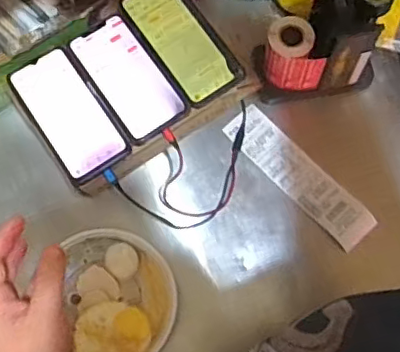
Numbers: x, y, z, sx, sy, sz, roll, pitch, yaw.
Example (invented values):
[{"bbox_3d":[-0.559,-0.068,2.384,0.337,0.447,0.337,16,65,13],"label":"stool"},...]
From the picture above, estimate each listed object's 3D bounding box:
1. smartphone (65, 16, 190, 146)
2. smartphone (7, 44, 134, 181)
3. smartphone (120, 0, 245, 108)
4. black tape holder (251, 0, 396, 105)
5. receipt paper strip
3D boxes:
[{"bbox_3d":[-0.086,-0.116,0.684,0.079,0.013,0.158,-34,76,-10],"label":"smartphone"},{"bbox_3d":[-0.151,-0.073,0.672,0.077,0.012,0.157,-31,75,-9],"label":"smartphone"},{"bbox_3d":[-0.023,-0.164,0.697,0.077,0.017,0.166,-33,75,-10],"label":"smartphone"},{"bbox_3d":[0.146,-0.163,0.709,0.137,0.199,0.074,-8,73,-2],"label":"black tape holder"},{"bbox_3d":[0.126,-0.003,0.745,0.056,0.009,0.218,-43,75,-7],"label":"receipt paper strip"}]

